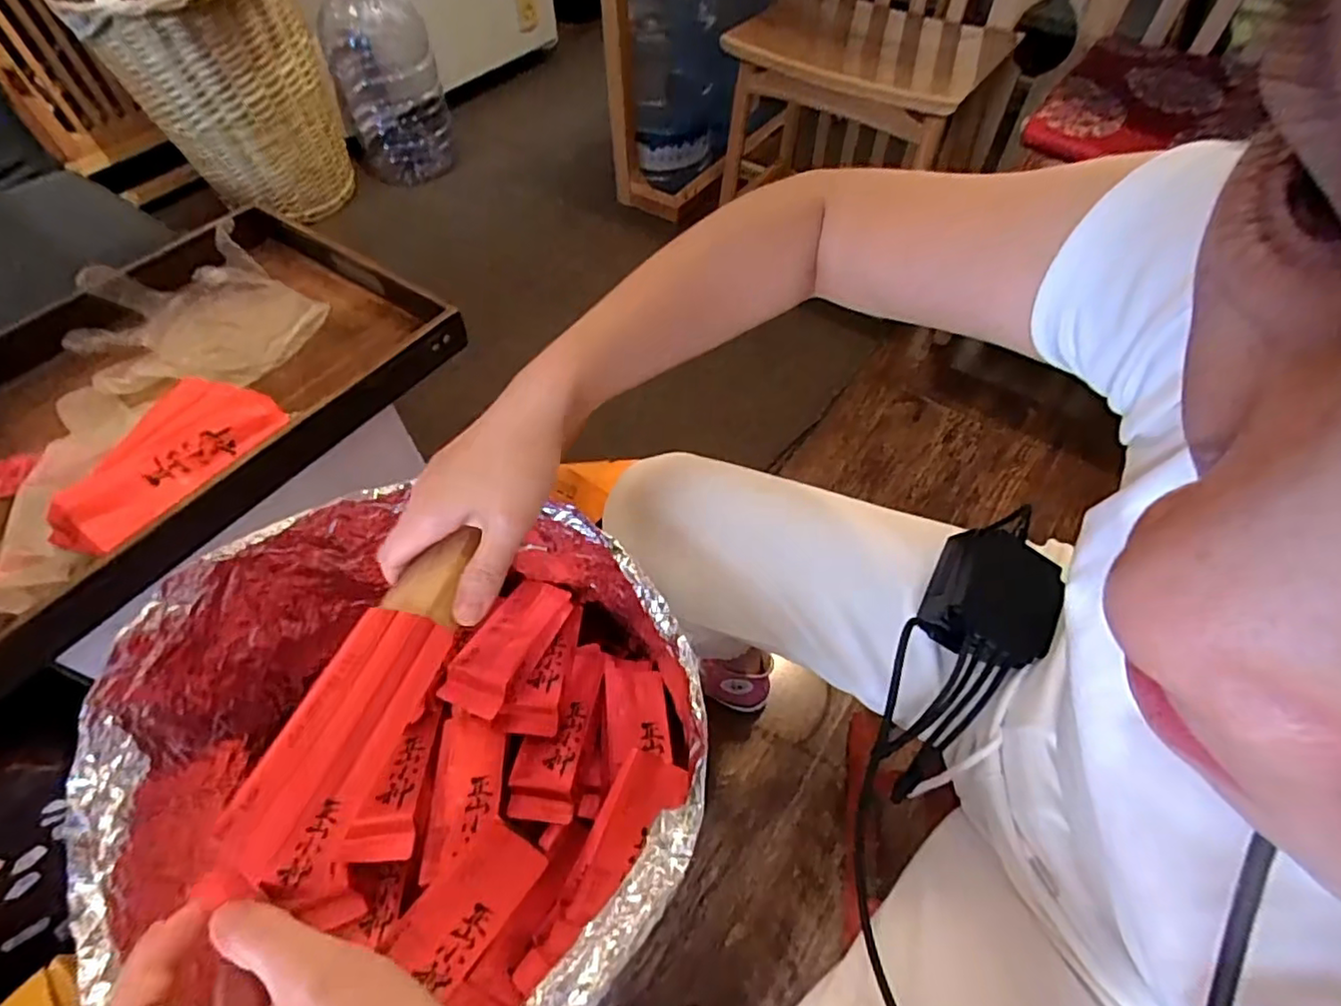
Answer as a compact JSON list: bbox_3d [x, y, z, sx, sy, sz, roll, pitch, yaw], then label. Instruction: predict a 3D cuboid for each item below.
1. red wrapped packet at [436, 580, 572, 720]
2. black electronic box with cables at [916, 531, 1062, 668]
[{"bbox_3d":[-0.137,0.117,0.540,0.061,0.022,0.133,20,42,12],"label":"red wrapped packet"},{"bbox_3d":[0.233,0.067,0.448,0.083,0.031,0.091,25,60,16],"label":"black electronic box with cables"}]

